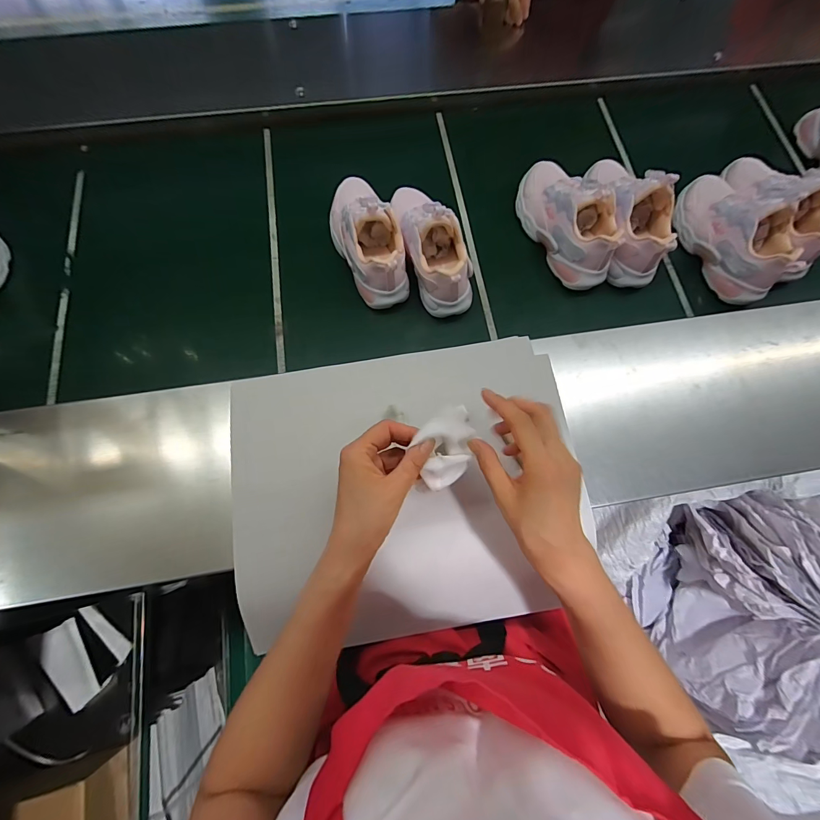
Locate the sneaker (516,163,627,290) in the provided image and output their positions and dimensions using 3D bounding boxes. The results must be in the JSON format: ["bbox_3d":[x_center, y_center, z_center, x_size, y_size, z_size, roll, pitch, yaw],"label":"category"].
[{"bbox_3d":[0.238,-0.297,0.560,0.075,0.095,0.217,-25,74,-8],"label":"sneaker"}]

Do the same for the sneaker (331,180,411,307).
[{"bbox_3d":[-0.065,-0.264,0.546,0.085,0.099,0.213,-21,74,-7],"label":"sneaker"}]

